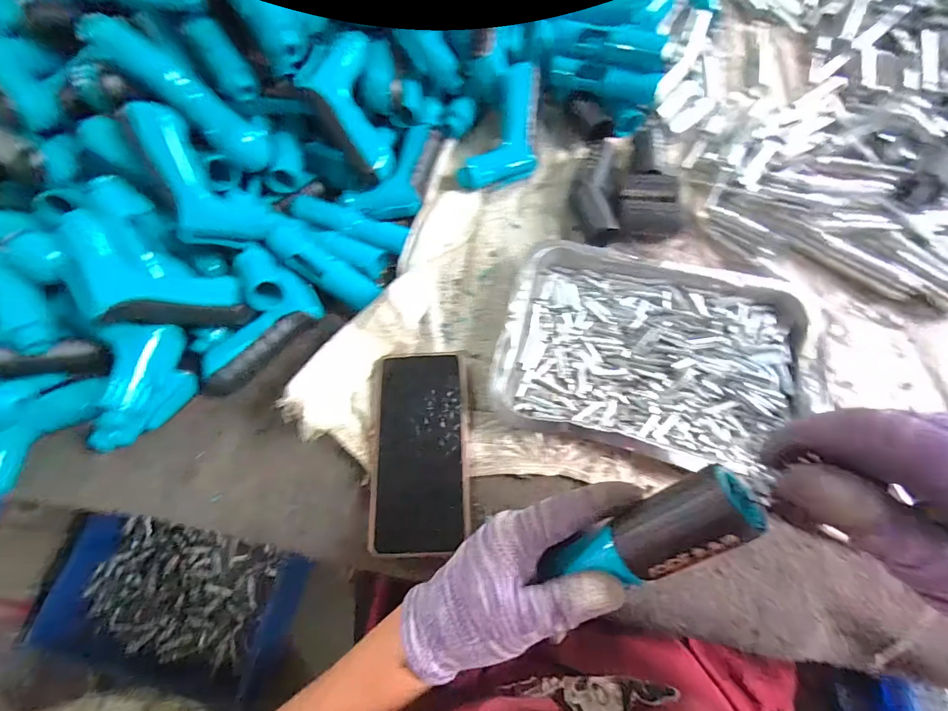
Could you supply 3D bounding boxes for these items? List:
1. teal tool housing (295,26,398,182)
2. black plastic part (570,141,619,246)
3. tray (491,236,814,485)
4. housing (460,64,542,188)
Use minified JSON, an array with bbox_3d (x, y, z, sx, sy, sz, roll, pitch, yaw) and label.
[{"bbox_3d":[-0.123,-0.245,0.412,0.071,0.033,0.143,-19,95,-5],"label":"teal tool housing"},{"bbox_3d":[0.123,-0.165,0.432,0.041,0.025,0.118,5,67,5],"label":"black plastic part"},{"bbox_3d":[0.148,-0.003,0.356,0.236,0.030,0.171,14,68,9],"label":"tray"},{"bbox_3d":[0.039,-0.239,0.451,0.070,0.039,0.137,24,98,14],"label":"housing"}]

